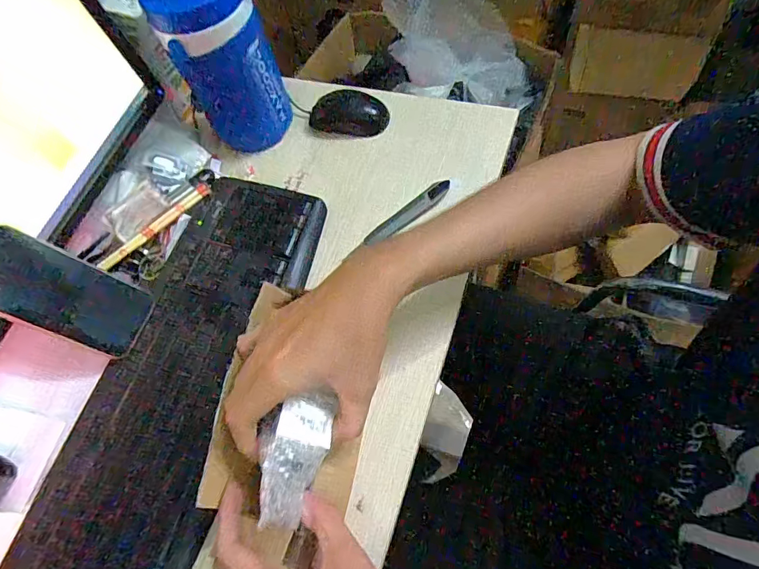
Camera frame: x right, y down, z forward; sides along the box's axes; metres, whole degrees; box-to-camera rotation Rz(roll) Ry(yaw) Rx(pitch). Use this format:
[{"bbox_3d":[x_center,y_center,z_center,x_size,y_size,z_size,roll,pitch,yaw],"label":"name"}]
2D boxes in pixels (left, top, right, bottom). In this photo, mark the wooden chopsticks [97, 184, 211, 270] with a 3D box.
[{"bbox_3d":[-0.256,-0.067,0.511,0.013,0.010,0.145,41,73,17],"label":"wooden chopsticks"}]

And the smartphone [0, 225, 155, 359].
[{"bbox_3d":[-0.297,0.009,0.418,0.146,0.012,0.073,35,63,-33],"label":"smartphone"}]

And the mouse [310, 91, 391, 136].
[{"bbox_3d":[-0.038,-0.227,0.592,0.101,0.031,0.050,8,65,13],"label":"mouse"}]

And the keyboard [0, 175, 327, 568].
[{"bbox_3d":[-0.191,0.076,0.434,0.146,0.026,0.444,15,67,7],"label":"keyboard"}]

